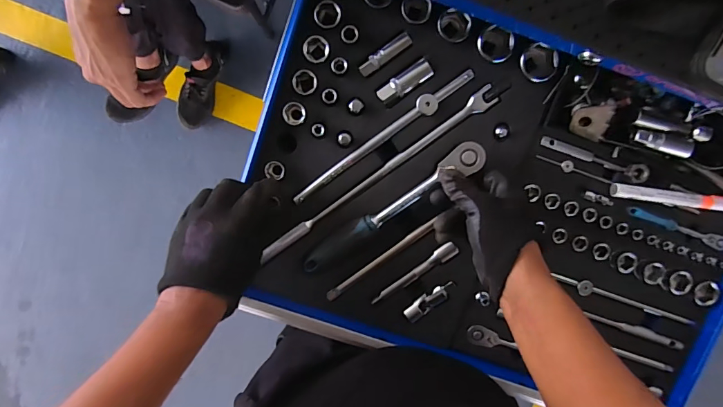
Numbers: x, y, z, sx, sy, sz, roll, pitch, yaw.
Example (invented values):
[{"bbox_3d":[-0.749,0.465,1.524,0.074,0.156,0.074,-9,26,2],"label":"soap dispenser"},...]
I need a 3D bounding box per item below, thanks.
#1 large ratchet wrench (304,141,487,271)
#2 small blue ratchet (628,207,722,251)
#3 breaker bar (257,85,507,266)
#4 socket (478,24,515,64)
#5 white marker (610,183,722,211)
[{"bbox_3d":[0.032,0.008,0.445,0.234,0.023,0.029,-35,97,14],"label":"large ratchet wrench"},{"bbox_3d":[0.378,0.029,0.472,0.131,0.012,0.017,19,98,-3],"label":"small blue ratchet"},{"bbox_3d":[0.018,-0.034,0.457,0.319,0.013,0.021,-34,97,4],"label":"breaker bar"},{"bbox_3d":[0.148,-0.175,0.440,0.039,0.037,0.037,0,98,-1],"label":"socket"},{"bbox_3d":[0.363,-0.006,0.455,0.145,0.016,0.016,7,98,-2],"label":"white marker"}]

